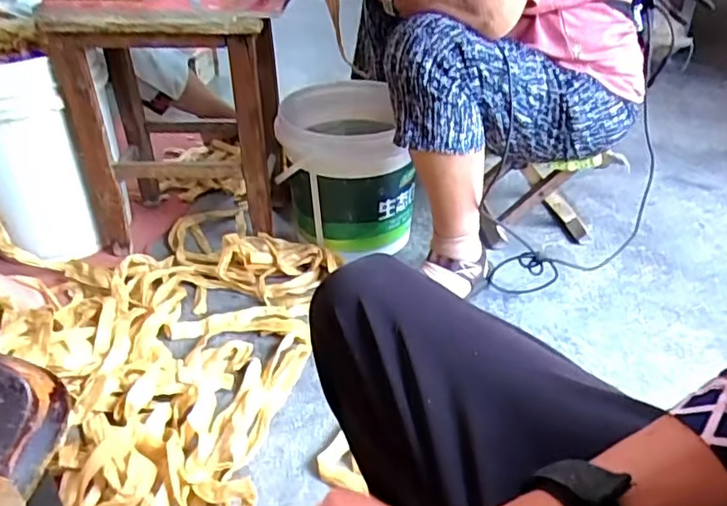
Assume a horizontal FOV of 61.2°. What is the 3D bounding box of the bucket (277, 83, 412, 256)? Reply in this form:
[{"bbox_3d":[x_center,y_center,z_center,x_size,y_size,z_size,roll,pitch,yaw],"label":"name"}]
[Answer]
[{"bbox_3d":[-0.029,-0.156,1.151,0.231,0.251,0.264,-1,36,1],"label":"bucket"}]

